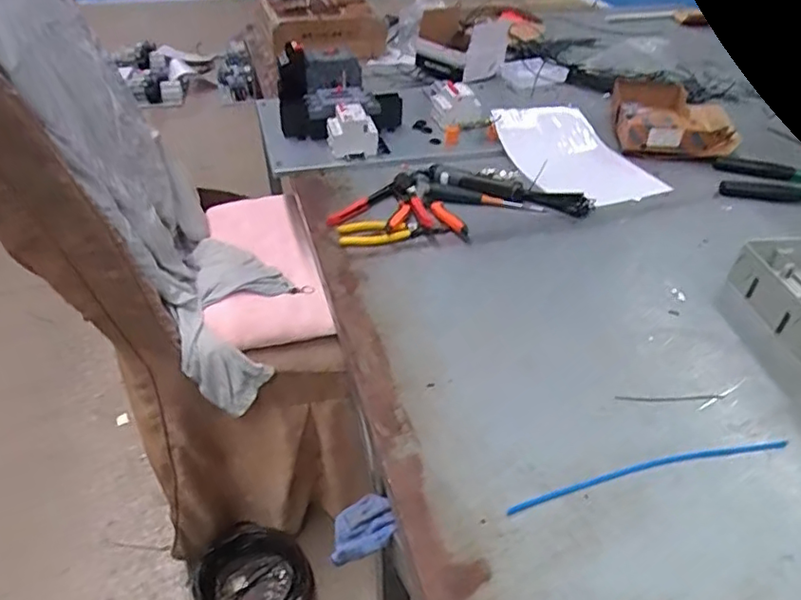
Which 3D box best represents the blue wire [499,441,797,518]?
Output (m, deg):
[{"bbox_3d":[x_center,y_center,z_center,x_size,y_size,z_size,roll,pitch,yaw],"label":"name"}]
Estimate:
[{"bbox_3d":[0.238,0.162,0.565,0.296,0.004,0.021,-8,37,-13],"label":"blue wire"}]

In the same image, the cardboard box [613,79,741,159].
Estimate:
[{"bbox_3d":[0.530,-0.360,1.157,0.217,0.065,0.277,10,40,10],"label":"cardboard box"}]

